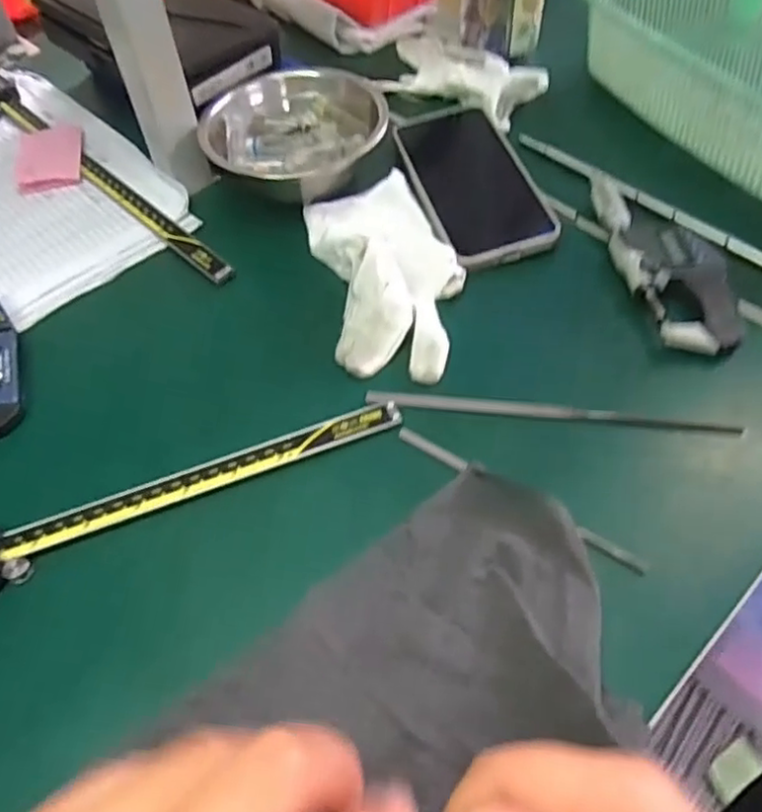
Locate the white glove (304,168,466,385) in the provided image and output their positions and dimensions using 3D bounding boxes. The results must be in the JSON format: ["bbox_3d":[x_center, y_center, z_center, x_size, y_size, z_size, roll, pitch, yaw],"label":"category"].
[{"bbox_3d":[0.004,-0.091,0.419,0.083,0.031,0.166,-11,56,-5],"label":"white glove"}]

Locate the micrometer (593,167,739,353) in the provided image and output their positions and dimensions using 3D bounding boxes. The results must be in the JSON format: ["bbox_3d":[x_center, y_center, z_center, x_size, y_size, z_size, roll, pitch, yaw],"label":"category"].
[{"bbox_3d":[0.169,-0.096,0.413,0.052,0.016,0.152,-14,56,-7],"label":"micrometer"}]

